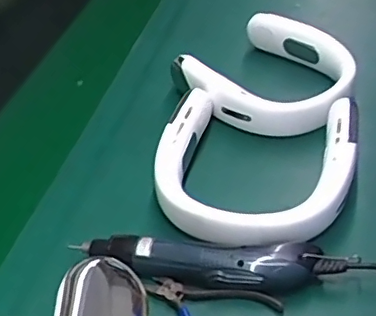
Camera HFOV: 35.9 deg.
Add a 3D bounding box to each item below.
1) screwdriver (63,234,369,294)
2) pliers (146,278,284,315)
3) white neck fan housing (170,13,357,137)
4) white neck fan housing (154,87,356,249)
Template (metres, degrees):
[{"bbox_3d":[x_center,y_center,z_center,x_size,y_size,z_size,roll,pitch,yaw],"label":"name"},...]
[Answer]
[{"bbox_3d":[0.018,0.093,0.515,0.241,0.035,0.040,2,41,9],"label":"screwdriver"},{"bbox_3d":[0.013,0.131,0.489,0.108,0.010,0.082,18,46,26],"label":"pliers"},{"bbox_3d":[0.100,-0.105,0.734,0.220,0.067,0.186,23,49,30],"label":"white neck fan housing"},{"bbox_3d":[0.066,0.002,0.587,0.191,0.040,0.195,6,42,14],"label":"white neck fan housing"}]

